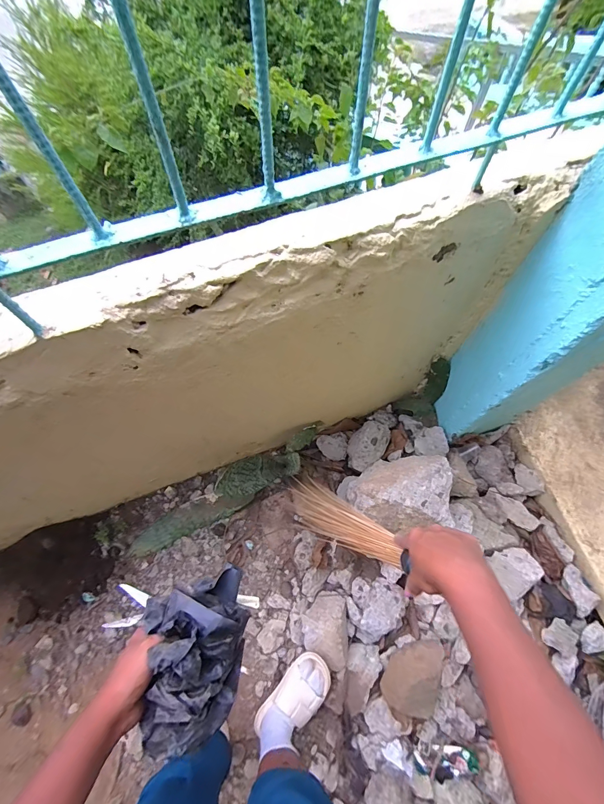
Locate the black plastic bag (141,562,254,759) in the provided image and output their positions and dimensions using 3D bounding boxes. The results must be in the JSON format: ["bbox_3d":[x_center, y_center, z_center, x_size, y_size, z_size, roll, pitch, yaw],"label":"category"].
[{"bbox_3d":[-0.116,0.274,0.364,0.109,0.064,0.159,-7,67,-2],"label":"black plastic bag"}]

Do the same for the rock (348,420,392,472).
[{"bbox_3d":[0.210,0.137,1.103,0.111,0.075,0.174,28,70,12],"label":"rock"}]

